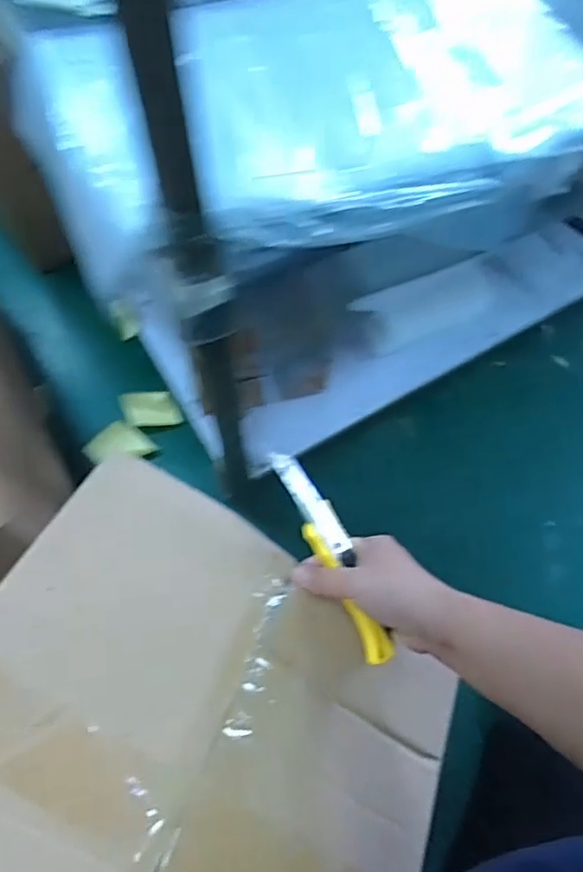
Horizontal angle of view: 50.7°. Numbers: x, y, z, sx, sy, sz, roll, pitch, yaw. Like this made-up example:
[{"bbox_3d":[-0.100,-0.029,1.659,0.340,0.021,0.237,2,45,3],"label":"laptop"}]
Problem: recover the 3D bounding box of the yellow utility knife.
[{"bbox_3d":[0.036,0.095,0.505,0.032,0.011,0.185,-24,81,-10],"label":"yellow utility knife"}]

